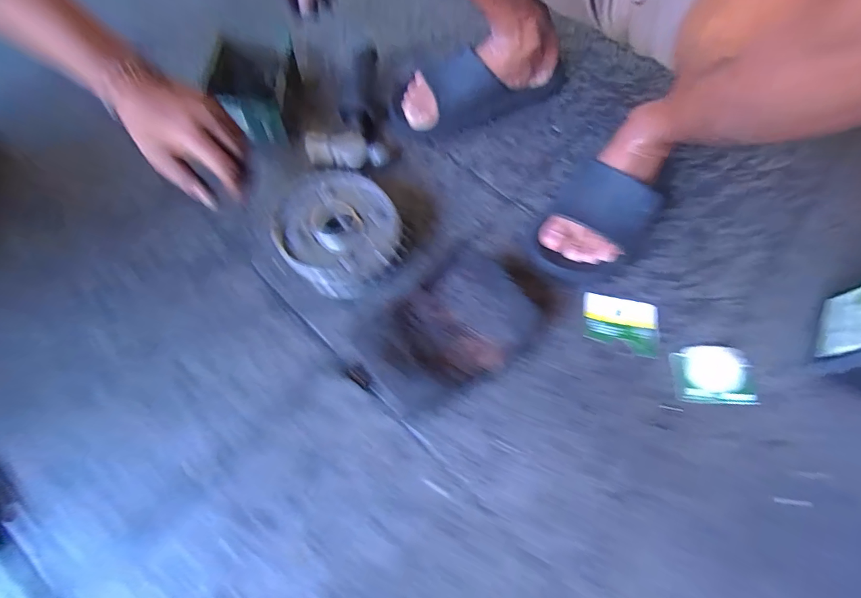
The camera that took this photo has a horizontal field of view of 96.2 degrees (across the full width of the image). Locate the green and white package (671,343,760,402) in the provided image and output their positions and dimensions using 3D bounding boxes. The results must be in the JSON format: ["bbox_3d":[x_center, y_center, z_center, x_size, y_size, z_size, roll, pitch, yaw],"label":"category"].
[{"bbox_3d":[0.311,0.081,0.428,0.082,0.011,0.064,3,65,-2],"label":"green and white package"}]

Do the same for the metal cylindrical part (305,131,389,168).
[{"bbox_3d":[-0.110,-0.194,0.520,0.107,0.033,0.046,0,65,-3],"label":"metal cylindrical part"}]

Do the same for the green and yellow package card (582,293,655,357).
[{"bbox_3d":[0.221,0.027,0.450,0.082,0.005,0.064,17,66,4],"label":"green and yellow package card"}]

